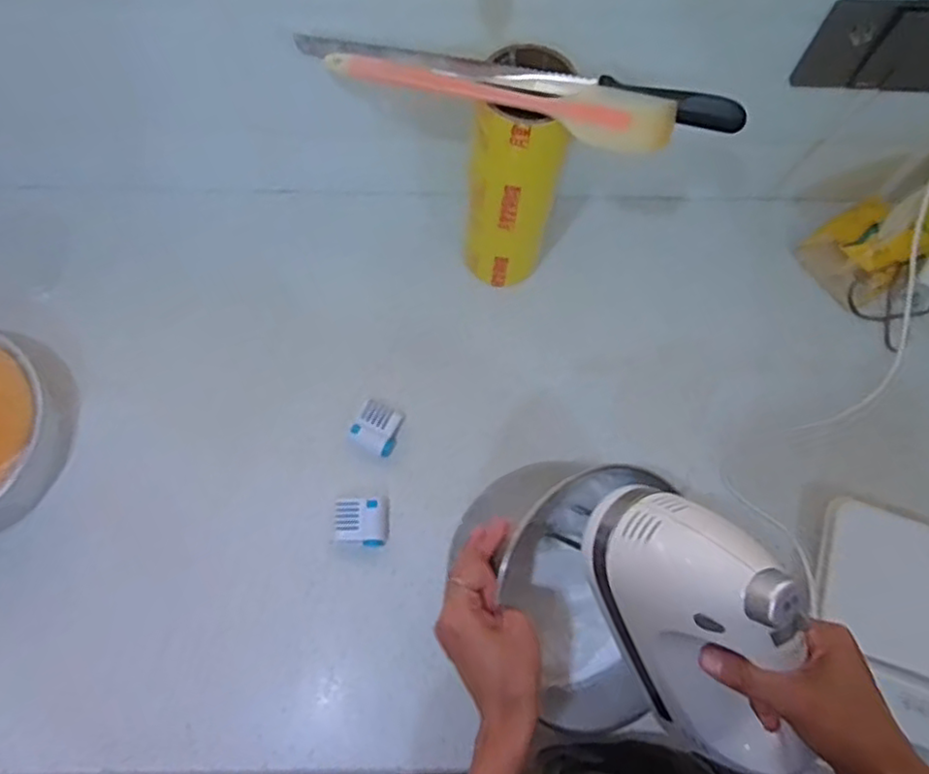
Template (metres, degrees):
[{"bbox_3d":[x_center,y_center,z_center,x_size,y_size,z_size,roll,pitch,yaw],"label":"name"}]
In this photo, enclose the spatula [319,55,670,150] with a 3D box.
[{"bbox_3d":[0.031,-0.237,0.536,0.277,0.020,0.042,14,69,4],"label":"spatula"}]

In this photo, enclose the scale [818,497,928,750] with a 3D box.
[{"bbox_3d":[0.410,0.215,0.635,0.146,0.036,0.203,19,70,5],"label":"scale"}]

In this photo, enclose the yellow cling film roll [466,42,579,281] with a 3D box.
[{"bbox_3d":[0.051,-0.199,0.664,0.083,0.260,0.085,1,69,-1],"label":"yellow cling film roll"}]

